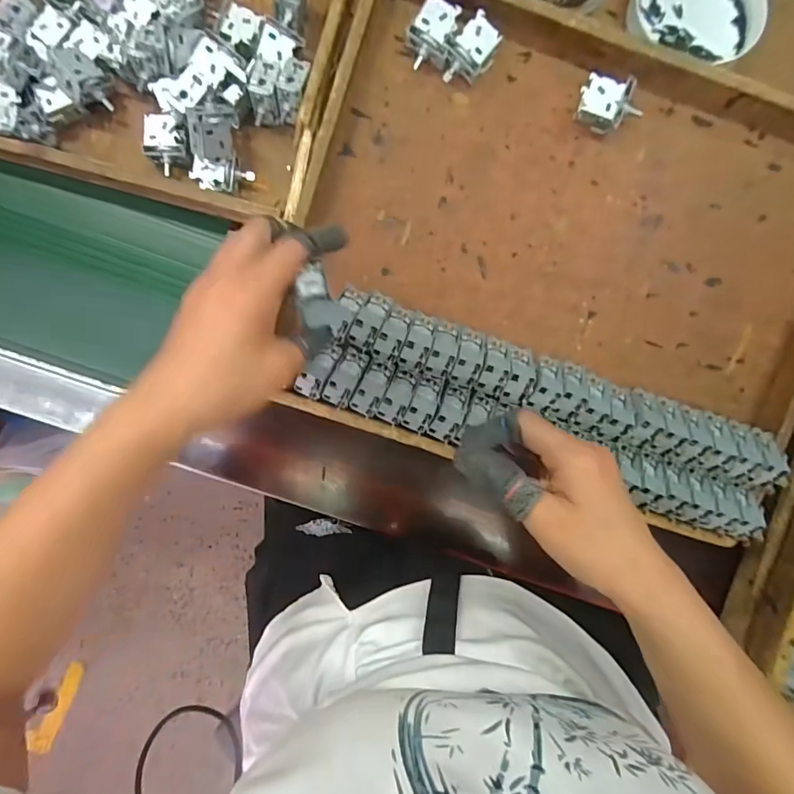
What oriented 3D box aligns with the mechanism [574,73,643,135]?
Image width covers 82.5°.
[{"bbox_3d":[0.190,-0.261,0.404,0.050,0.024,0.034,12,88,-3],"label":"mechanism"}]

